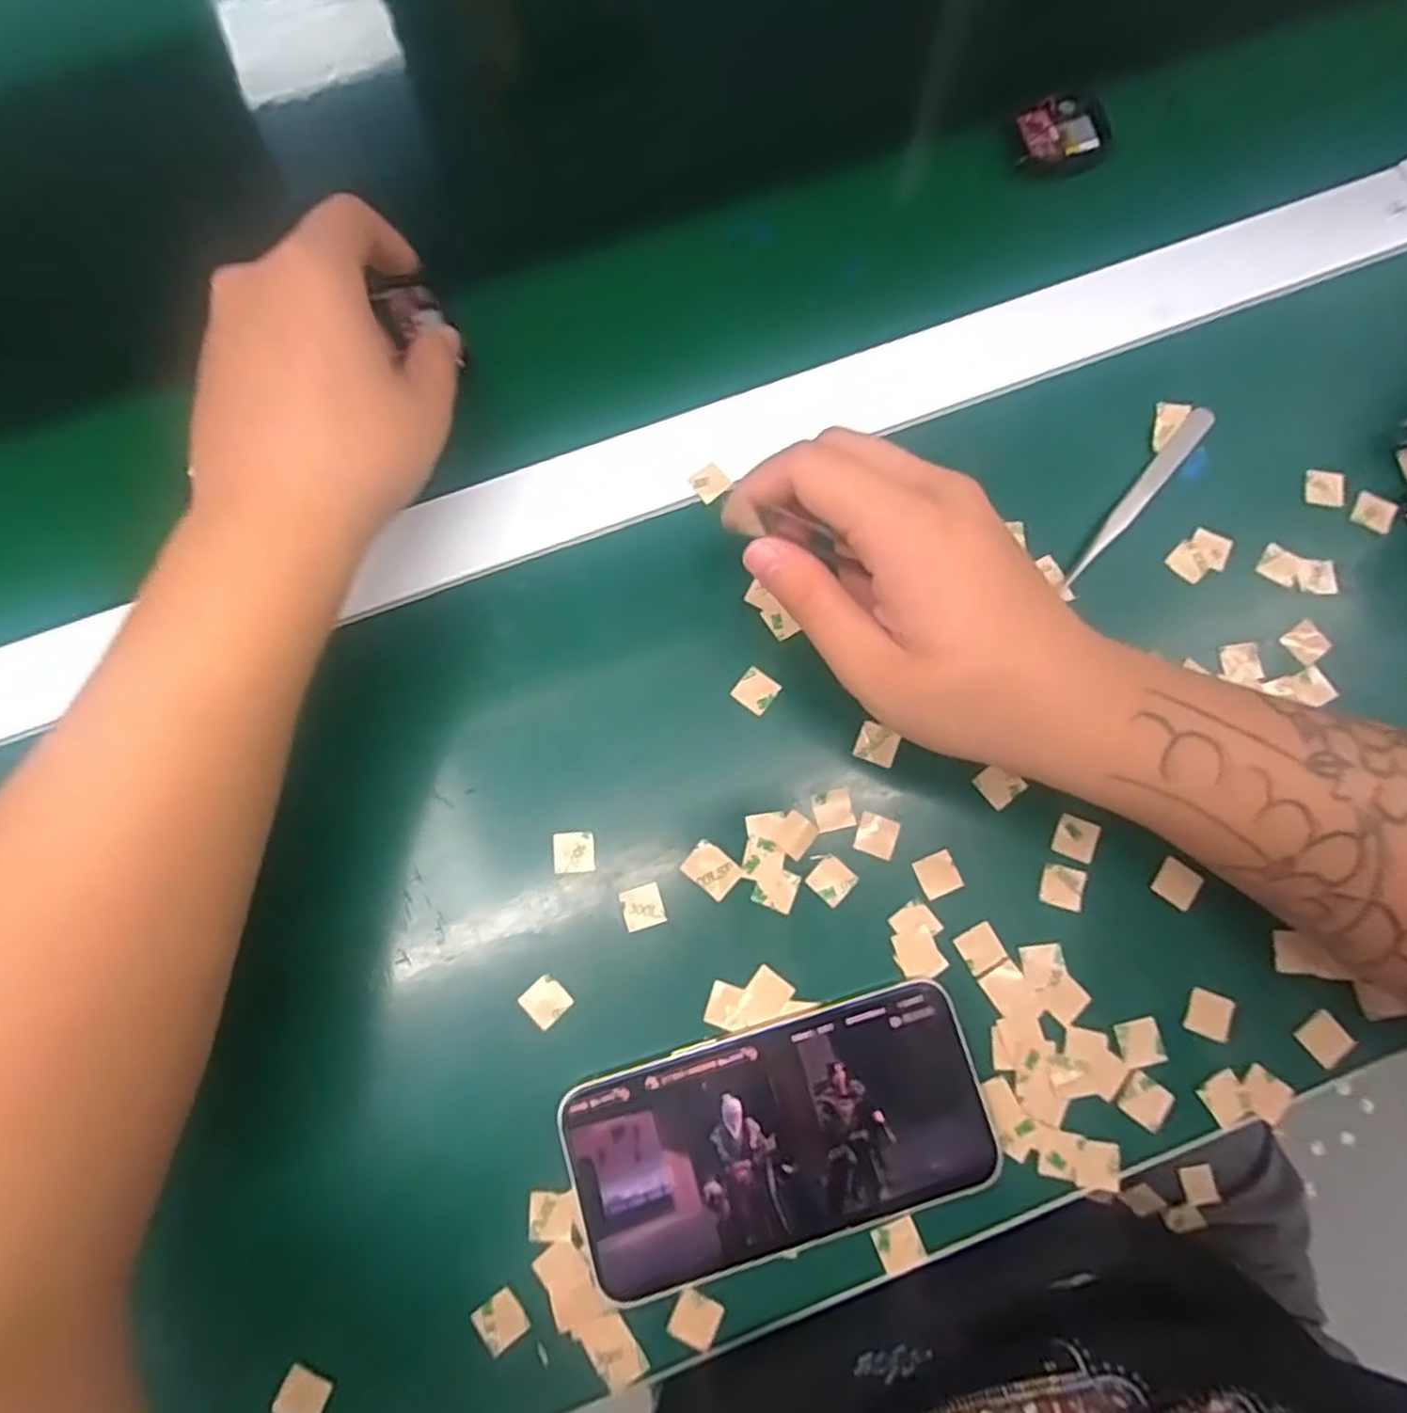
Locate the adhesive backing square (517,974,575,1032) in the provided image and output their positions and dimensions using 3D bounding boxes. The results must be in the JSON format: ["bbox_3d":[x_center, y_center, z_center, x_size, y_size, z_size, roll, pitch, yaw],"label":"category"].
[{"bbox_3d":[-0.058,0.110,0.275,0.015,0.004,0.016,-42,81,-9],"label":"adhesive backing square"}]

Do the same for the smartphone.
[{"bbox_3d":[0.027,0.150,0.260,0.144,0.008,0.070,-17,78,-5],"label":"smartphone"}]

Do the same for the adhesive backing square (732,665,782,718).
[{"bbox_3d":[0.021,-0.006,0.299,0.015,0.004,0.016,38,85,1],"label":"adhesive backing square"}]

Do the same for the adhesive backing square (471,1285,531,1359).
[{"bbox_3d":[-0.070,0.212,0.255,0.015,0.004,0.016,-32,74,-18],"label":"adhesive backing square"}]

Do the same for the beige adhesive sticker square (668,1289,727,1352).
[{"bbox_3d":[-0.002,0.211,0.253,0.015,0.004,0.015,25,78,5],"label":"beige adhesive sticker square"}]

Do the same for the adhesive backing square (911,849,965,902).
[{"bbox_3d":[0.090,0.065,0.284,0.016,0.004,0.016,-21,79,-3],"label":"adhesive backing square"}]

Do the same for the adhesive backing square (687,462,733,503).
[{"bbox_3d":[0.003,-0.096,0.316,0.015,0.004,0.016,-36,72,-2],"label":"adhesive backing square"}]

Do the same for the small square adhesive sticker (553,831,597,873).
[{"bbox_3d":[-0.050,0.056,0.285,0.016,0.004,0.015,-5,70,-5],"label":"small square adhesive sticker"}]

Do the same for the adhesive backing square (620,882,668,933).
[{"bbox_3d":[-0.023,0.076,0.281,0.015,0.004,0.016,-19,77,-1],"label":"adhesive backing square"}]

